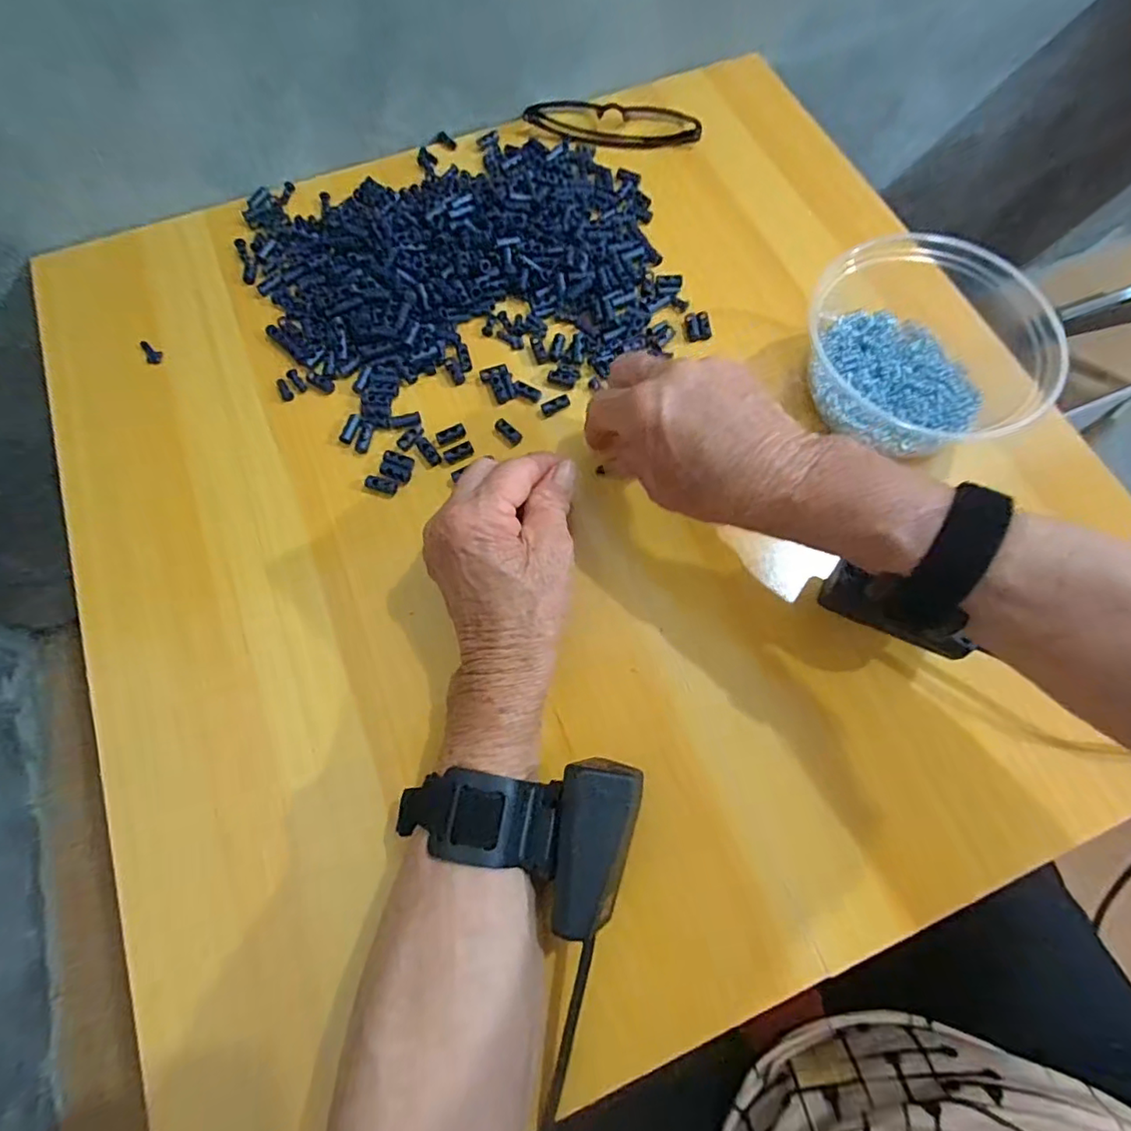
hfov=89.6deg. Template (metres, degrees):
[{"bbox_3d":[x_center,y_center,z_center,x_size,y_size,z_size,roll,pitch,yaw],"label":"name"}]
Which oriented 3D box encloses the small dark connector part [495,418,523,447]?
[{"bbox_3d":[-0.036,-0.084,0.356,0.009,0.007,0.019,-40,75,-13],"label":"small dark connector part"}]

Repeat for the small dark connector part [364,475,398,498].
[{"bbox_3d":[-0.113,-0.048,0.345,0.020,0.005,0.009,18,72,6],"label":"small dark connector part"}]

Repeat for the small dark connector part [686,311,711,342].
[{"bbox_3d":[0.089,-0.161,0.382,0.016,0.006,0.022,-9,71,-3],"label":"small dark connector part"}]

